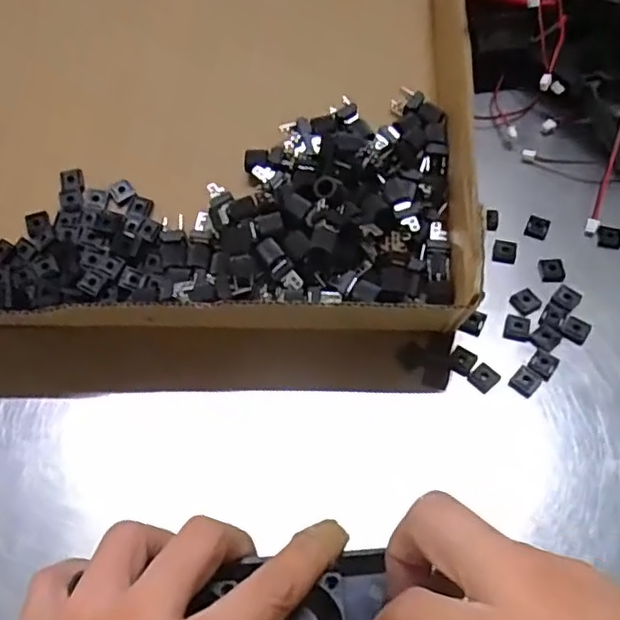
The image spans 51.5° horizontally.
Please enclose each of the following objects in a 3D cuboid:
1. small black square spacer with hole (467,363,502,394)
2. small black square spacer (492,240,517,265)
[{"bbox_3d":[0.093,0.036,0.343,0.013,0.004,0.013,-40,64,-21],"label":"small black square spacer with hole"},{"bbox_3d":[0.117,-0.036,0.384,0.013,0.004,0.015,8,58,8],"label":"small black square spacer"}]

